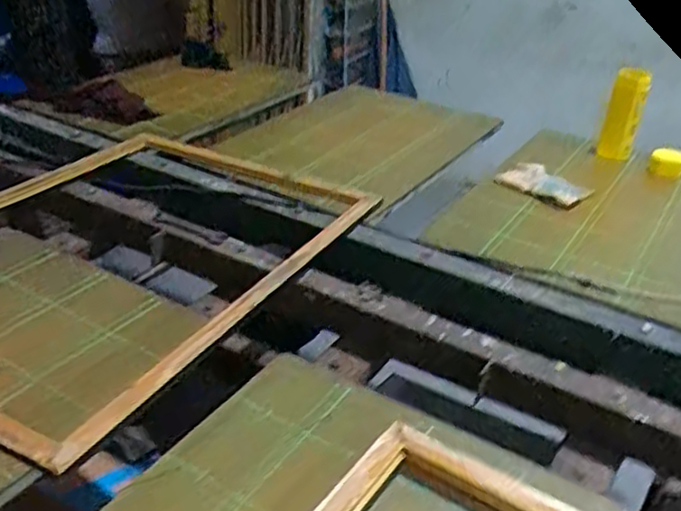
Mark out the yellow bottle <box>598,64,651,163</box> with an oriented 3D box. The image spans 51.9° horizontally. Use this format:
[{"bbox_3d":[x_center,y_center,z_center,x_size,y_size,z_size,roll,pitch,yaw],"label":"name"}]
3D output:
[{"bbox_3d":[0.522,-0.253,1.295,0.062,0.173,0.048,13,33,18],"label":"yellow bottle"}]

